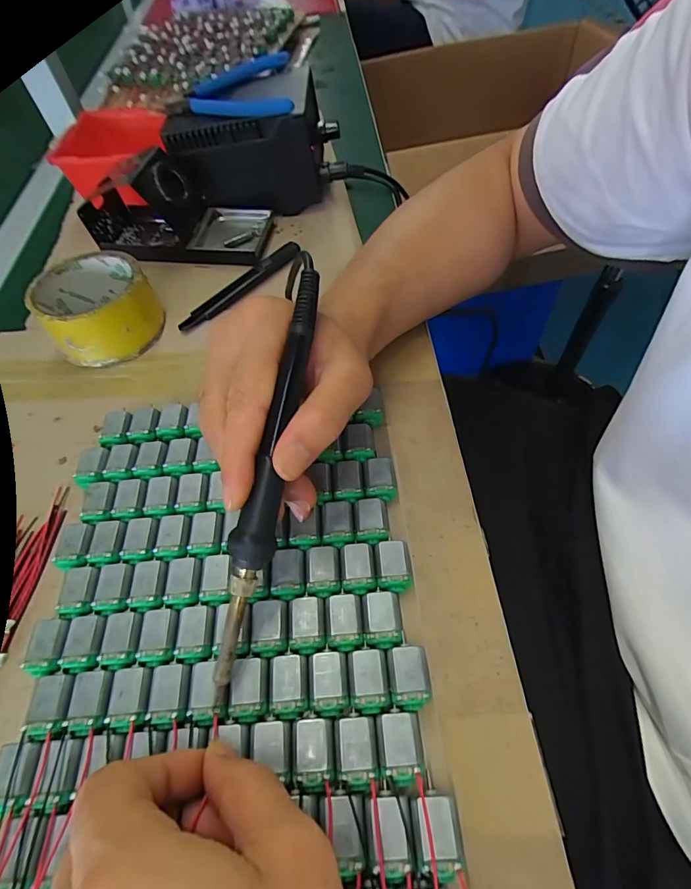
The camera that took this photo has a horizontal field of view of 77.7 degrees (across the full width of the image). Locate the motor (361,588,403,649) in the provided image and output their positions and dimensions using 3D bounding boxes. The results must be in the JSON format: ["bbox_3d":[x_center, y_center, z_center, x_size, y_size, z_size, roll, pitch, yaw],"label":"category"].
[{"bbox_3d":[0.019,0.092,0.225,0.019,0.016,0.027,-6,58,1],"label":"motor"}]

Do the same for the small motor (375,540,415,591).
[{"bbox_3d":[0.026,0.068,0.239,0.018,0.015,0.027,-5,58,2],"label":"small motor"}]

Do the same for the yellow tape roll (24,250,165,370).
[{"bbox_3d":[-0.200,-0.111,0.349,0.084,0.048,0.085,-2,58,4],"label":"yellow tape roll"}]

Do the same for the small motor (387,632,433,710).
[{"bbox_3d":[0.030,0.112,0.211,0.019,0.016,0.030,-5,58,2],"label":"small motor"}]

